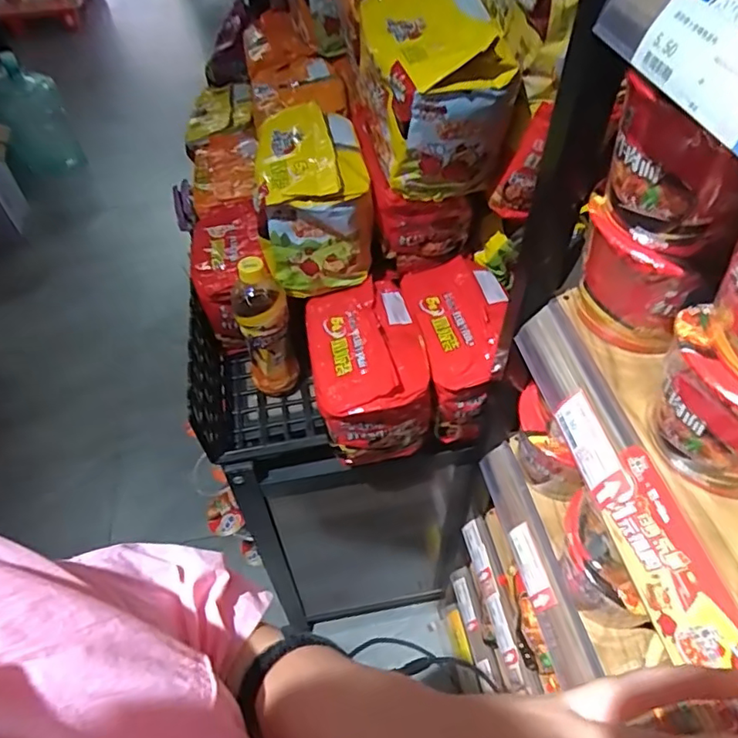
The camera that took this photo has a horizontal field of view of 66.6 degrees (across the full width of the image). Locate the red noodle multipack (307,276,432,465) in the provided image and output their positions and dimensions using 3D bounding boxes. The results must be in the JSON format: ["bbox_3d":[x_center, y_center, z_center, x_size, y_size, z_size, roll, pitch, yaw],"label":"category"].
[{"bbox_3d":[-0.002,0.004,0.730,0.132,0.140,0.187,-9,51,-5],"label":"red noodle multipack"}]

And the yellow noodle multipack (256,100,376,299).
[{"bbox_3d":[-0.069,-0.217,0.737,0.135,0.170,0.188,-6,51,-3],"label":"yellow noodle multipack"}]

